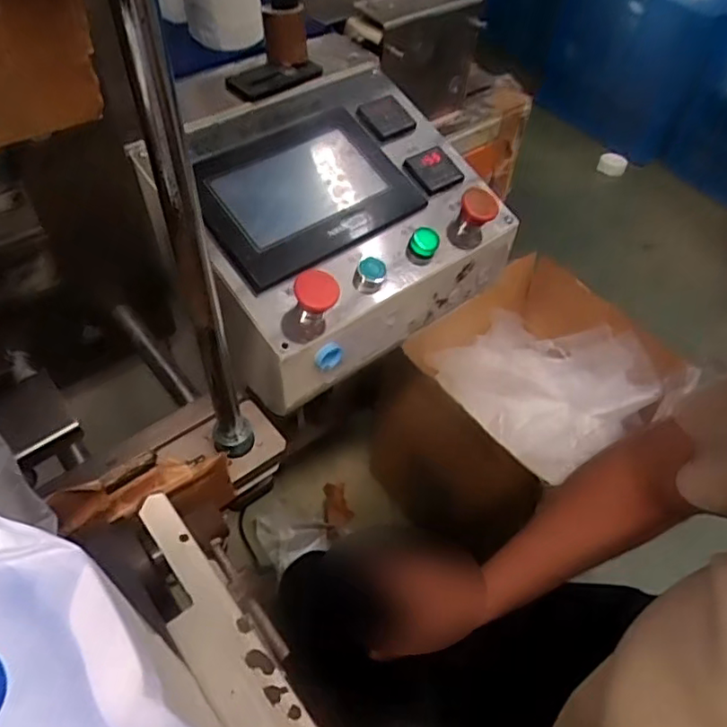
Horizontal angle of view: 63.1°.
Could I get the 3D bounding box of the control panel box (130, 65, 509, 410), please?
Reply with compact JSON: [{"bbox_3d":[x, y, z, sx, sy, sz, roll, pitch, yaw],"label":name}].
[{"bbox_3d":[-0.031,-0.156,0.624,0.304,0.133,0.270,-29,59,-24],"label":"control panel box"}]

